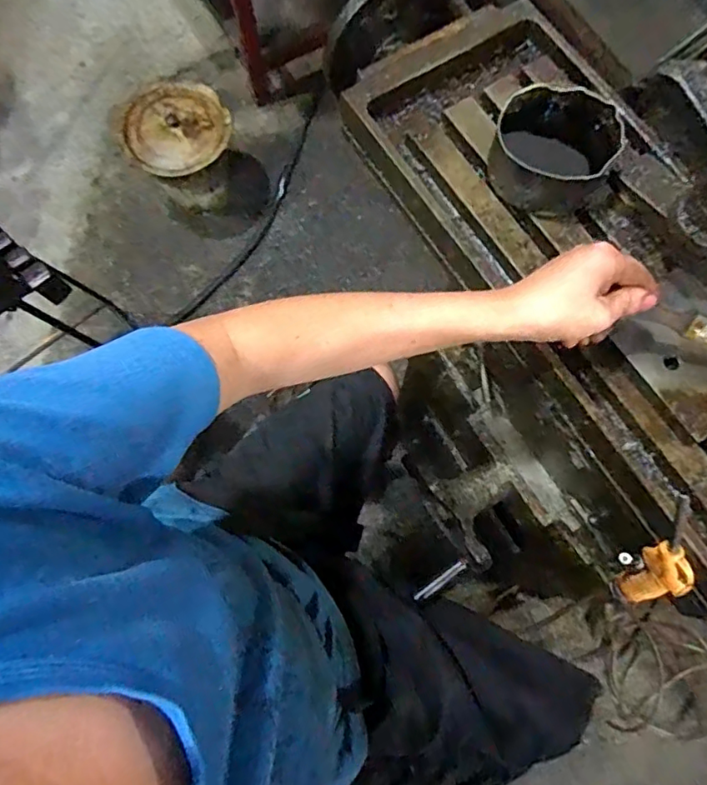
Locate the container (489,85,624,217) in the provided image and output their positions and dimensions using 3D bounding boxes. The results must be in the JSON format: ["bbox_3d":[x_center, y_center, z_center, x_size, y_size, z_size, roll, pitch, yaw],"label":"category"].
[{"bbox_3d":[0.184,-0.222,0.511,0.113,0.068,0.108,0,76,0],"label":"container"}]

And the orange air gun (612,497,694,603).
[{"bbox_3d":[0.274,0.155,0.484,0.027,0.202,0.045,-12,53,-3],"label":"orange air gun"}]

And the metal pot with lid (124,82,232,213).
[{"bbox_3d":[-0.418,-0.604,1.391,0.245,0.238,0.249,-21,77,-6],"label":"metal pot with lid"}]

